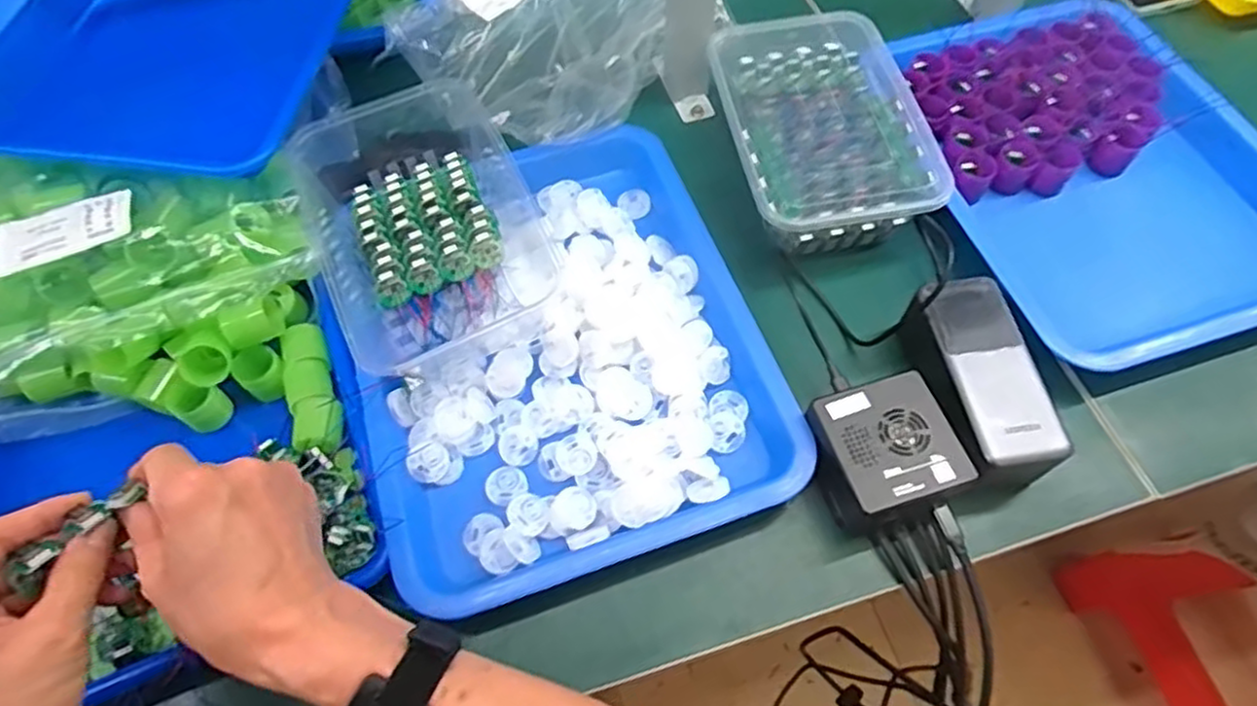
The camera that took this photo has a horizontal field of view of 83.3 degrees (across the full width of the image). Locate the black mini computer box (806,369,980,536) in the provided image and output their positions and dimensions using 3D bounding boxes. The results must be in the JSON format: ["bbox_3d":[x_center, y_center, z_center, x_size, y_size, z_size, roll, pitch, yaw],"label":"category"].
[{"bbox_3d":[0.159,0.066,0.441,0.073,0.053,0.081,-16,62,-7],"label":"black mini computer box"}]

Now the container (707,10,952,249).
[{"bbox_3d":[0.151,-0.175,0.561,0.144,0.056,0.212,-8,62,-3],"label":"container"}]

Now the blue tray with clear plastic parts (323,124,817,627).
[{"bbox_3d":[-0.050,-0.012,0.489,0.264,0.045,0.325,-18,62,-8],"label":"blue tray with clear plastic parts"}]

